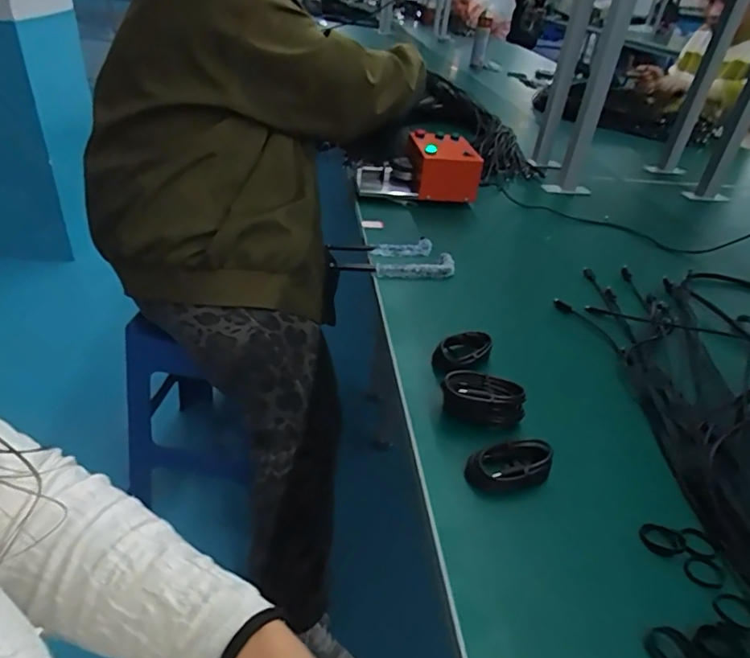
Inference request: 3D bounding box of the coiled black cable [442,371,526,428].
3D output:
[{"bbox_3d":[0.101,0.070,0.497,0.078,0.044,0.042,11,35,7],"label":"coiled black cable"}]

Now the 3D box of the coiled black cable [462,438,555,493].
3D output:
[{"bbox_3d":[0.114,0.119,0.446,0.073,0.027,0.038,-4,36,-14],"label":"coiled black cable"}]

